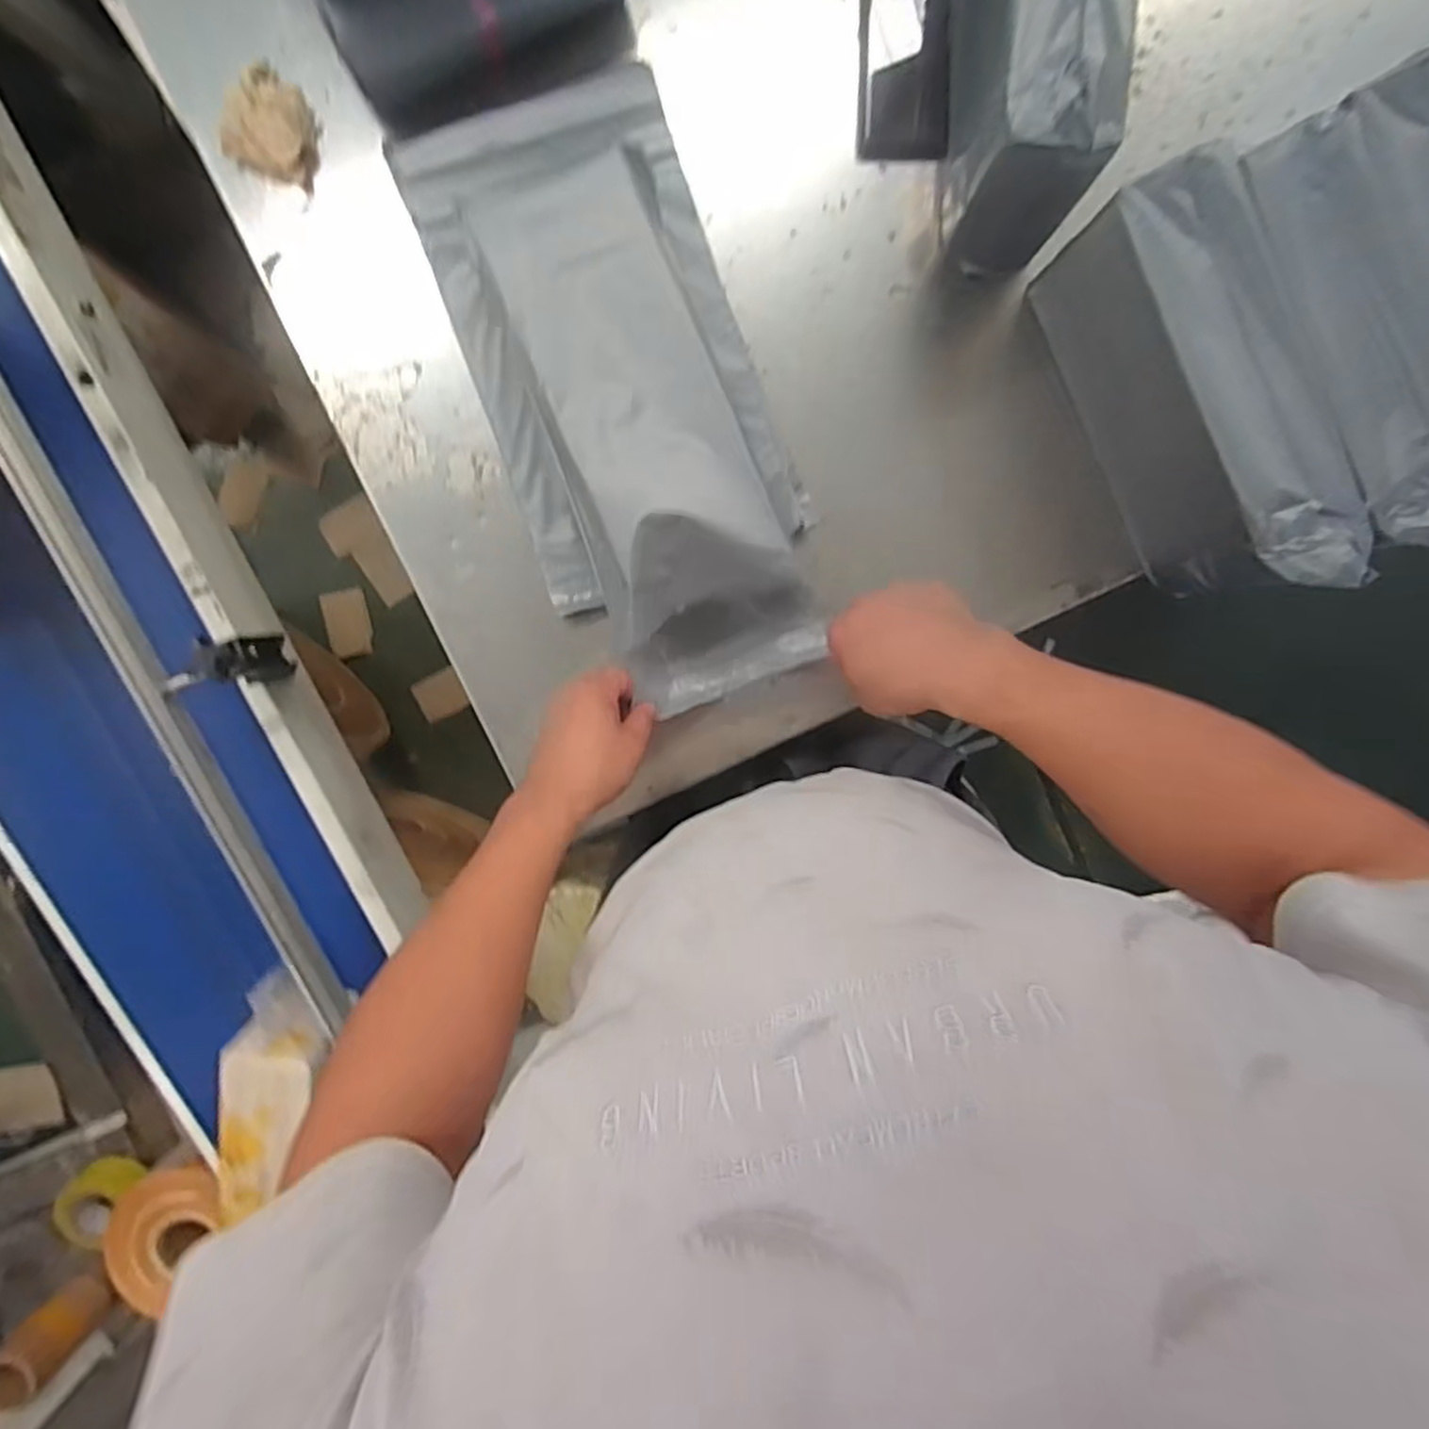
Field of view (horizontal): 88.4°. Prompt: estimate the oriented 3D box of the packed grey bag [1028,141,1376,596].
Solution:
[{"bbox_3d":[0.387,-0.246,0.585,0.103,0.124,0.318,-24,95,-1],"label":"packed grey bag"}]

